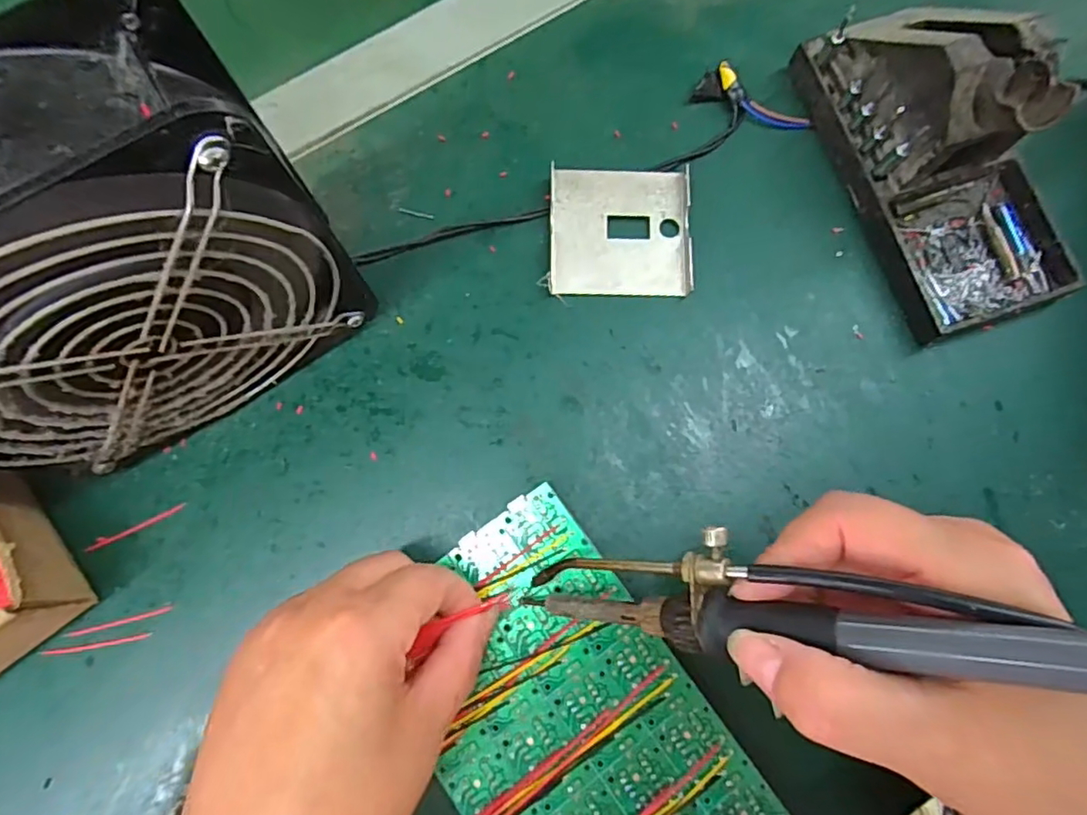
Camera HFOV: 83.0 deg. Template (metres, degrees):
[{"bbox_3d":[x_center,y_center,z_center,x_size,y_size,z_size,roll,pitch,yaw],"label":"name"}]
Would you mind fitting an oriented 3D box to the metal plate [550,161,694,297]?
[{"bbox_3d":[0.038,-0.087,0.301,0.069,0.009,0.064,0,75,1],"label":"metal plate"}]

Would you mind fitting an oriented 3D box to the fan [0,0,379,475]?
[{"bbox_3d":[-0.147,-0.039,0.217,0.144,0.154,0.055,-31,77,-7],"label":"fan"}]

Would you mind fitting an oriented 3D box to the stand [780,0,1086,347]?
[{"bbox_3d":[0.192,-0.124,0.278,0.078,0.071,0.158,-19,75,-4],"label":"stand"}]

